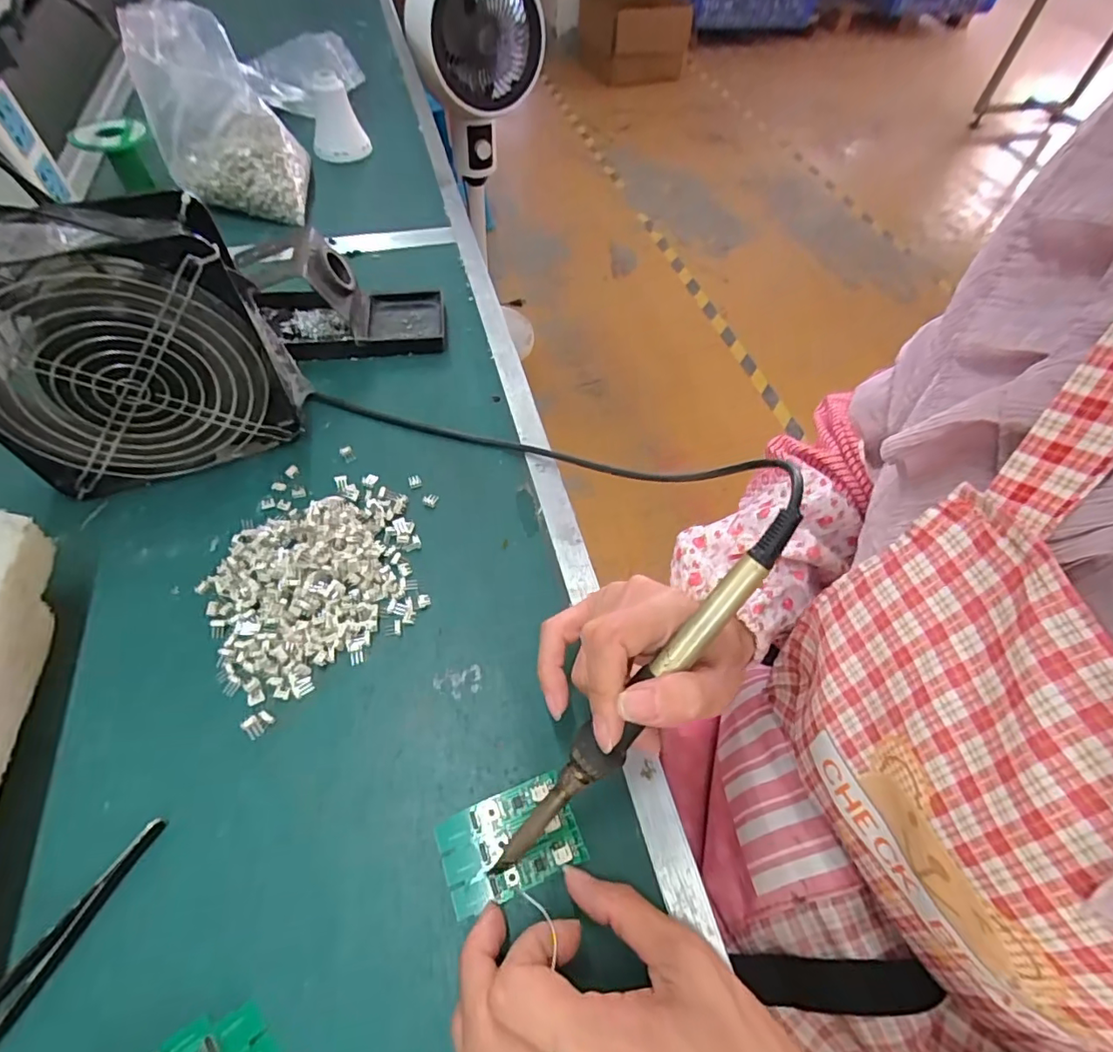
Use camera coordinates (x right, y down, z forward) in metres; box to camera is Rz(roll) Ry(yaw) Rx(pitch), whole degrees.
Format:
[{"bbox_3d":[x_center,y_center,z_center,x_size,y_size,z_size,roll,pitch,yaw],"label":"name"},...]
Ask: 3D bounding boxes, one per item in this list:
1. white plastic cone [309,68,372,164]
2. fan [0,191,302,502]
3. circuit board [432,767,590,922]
[{"bbox_3d":[-0.259,-0.480,0.633,0.064,0.074,0.053,-18,58,-15],"label":"white plastic cone"},{"bbox_3d":[-0.251,-0.100,0.321,0.155,0.151,0.055,-19,59,-16],"label":"fan"},{"bbox_3d":[-0.022,0.147,0.255,0.063,0.007,0.041,-18,60,-14],"label":"circuit board"}]

